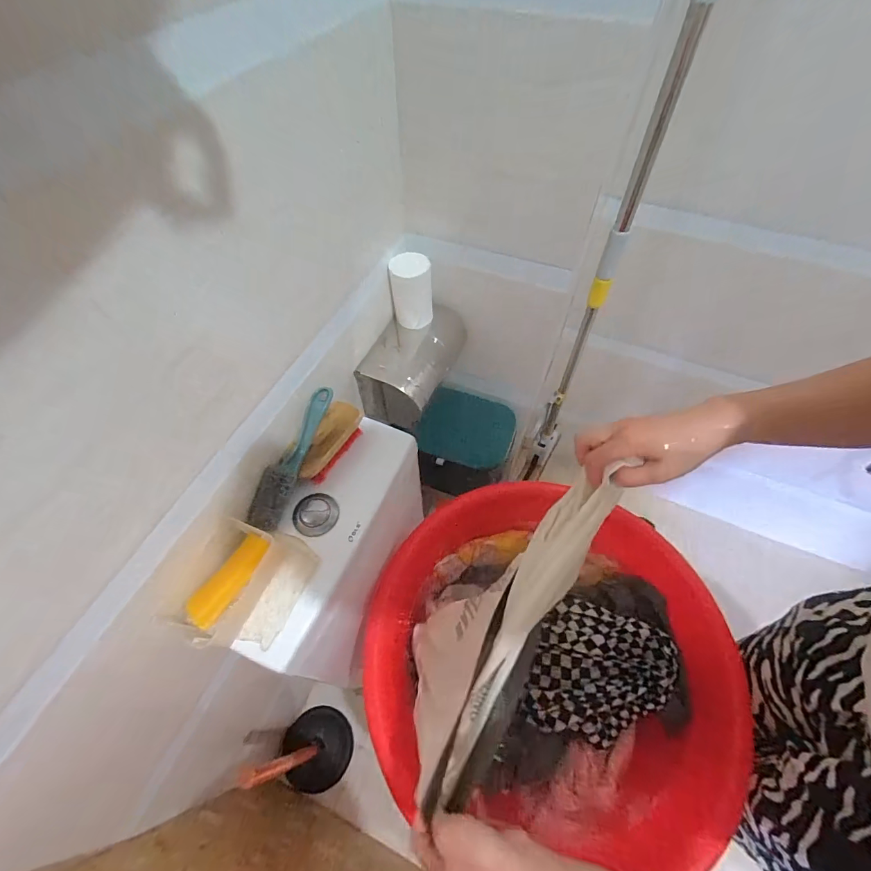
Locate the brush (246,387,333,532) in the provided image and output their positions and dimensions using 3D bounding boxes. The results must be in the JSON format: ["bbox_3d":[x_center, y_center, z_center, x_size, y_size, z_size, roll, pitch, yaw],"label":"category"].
[{"bbox_3d":[-0.186,0.026,0.527,0.034,0.029,0.193,18,73,11],"label":"brush"}]

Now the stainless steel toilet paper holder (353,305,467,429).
[{"bbox_3d":[-0.042,-0.125,0.718,0.119,0.096,0.254,19,60,11],"label":"stainless steel toilet paper holder"}]

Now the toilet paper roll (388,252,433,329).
[{"bbox_3d":[-0.039,-0.244,0.684,0.068,0.114,0.056,-1,58,-1],"label":"toilet paper roll"}]

